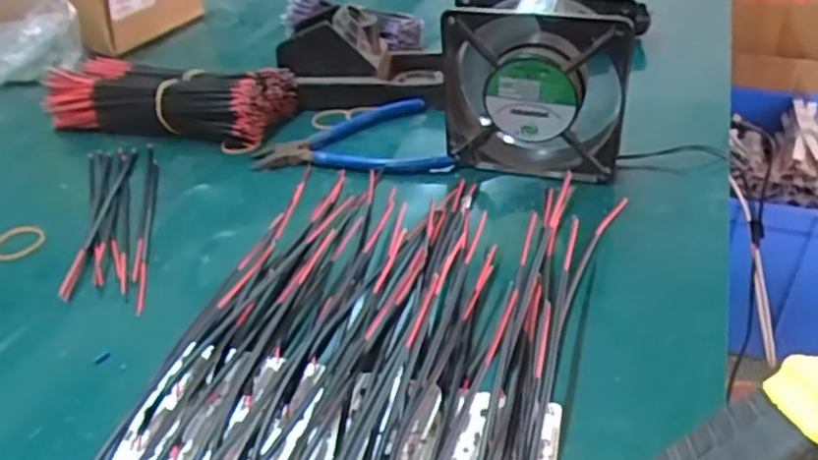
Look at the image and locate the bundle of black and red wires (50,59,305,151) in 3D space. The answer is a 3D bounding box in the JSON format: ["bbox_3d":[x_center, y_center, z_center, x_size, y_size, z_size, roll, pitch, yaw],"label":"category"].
[{"bbox_3d":[-0.202,-0.114,0.591,0.200,0.046,0.085,9,36,18],"label":"bundle of black and red wires"}]

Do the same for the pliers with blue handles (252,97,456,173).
[{"bbox_3d":[-0.046,-0.067,0.540,0.137,0.014,0.101,-8,35,-7],"label":"pliers with blue handles"}]

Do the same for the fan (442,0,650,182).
[{"bbox_3d":[0.085,-0.092,0.471,0.118,0.122,0.041,6,36,14],"label":"fan"}]

